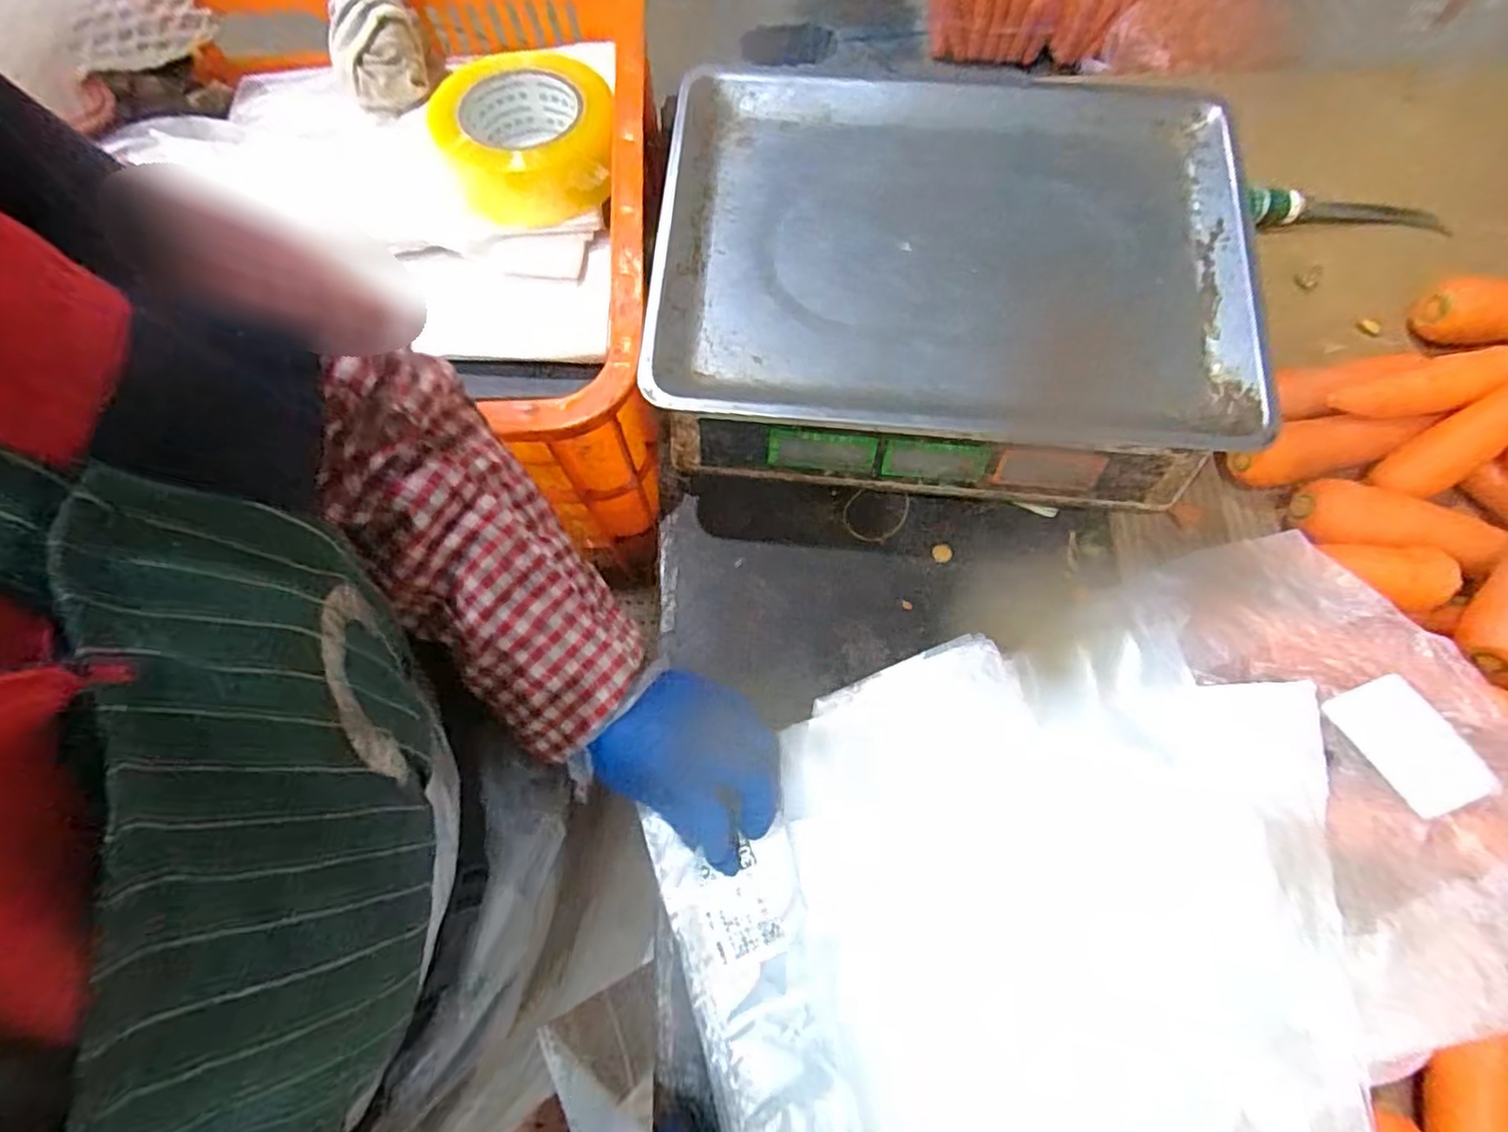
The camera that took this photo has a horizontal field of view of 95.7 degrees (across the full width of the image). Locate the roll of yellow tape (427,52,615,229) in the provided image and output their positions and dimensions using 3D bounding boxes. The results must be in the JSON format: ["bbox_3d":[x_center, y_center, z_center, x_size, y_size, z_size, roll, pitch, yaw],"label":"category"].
[{"bbox_3d":[-0.157,-0.304,0.481,0.115,0.048,0.112,0,71,0],"label":"roll of yellow tape"}]

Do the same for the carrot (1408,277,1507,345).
[{"bbox_3d":[0.498,-0.165,0.447,0.116,0.034,0.035,-4,71,-1],"label":"carrot"}]

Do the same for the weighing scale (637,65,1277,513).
[{"bbox_3d":[0.112,-0.172,0.442,0.331,0.117,0.243,5,71,2],"label":"weighing scale"}]

